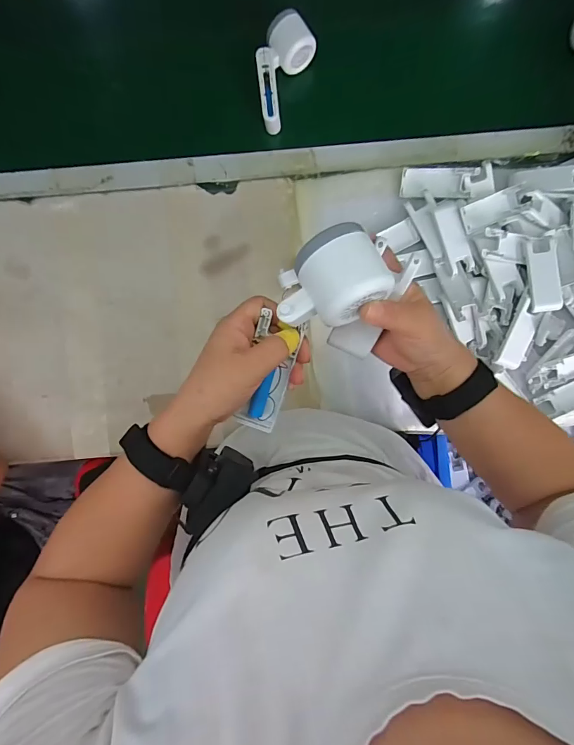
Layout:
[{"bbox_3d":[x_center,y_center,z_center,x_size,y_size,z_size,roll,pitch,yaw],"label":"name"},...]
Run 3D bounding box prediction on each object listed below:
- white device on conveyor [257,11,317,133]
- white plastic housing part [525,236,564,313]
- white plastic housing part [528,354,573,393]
[{"bbox_3d":[-0.010,-0.437,0.581,0.073,0.046,0.148,17,101,1],"label":"white device on conveyor"},{"bbox_3d":[0.358,-0.135,0.548,0.039,0.014,0.097,-5,88,0],"label":"white plastic housing part"},{"bbox_3d":[0.424,-0.009,0.588,0.128,0.019,0.042,-18,102,7],"label":"white plastic housing part"}]

